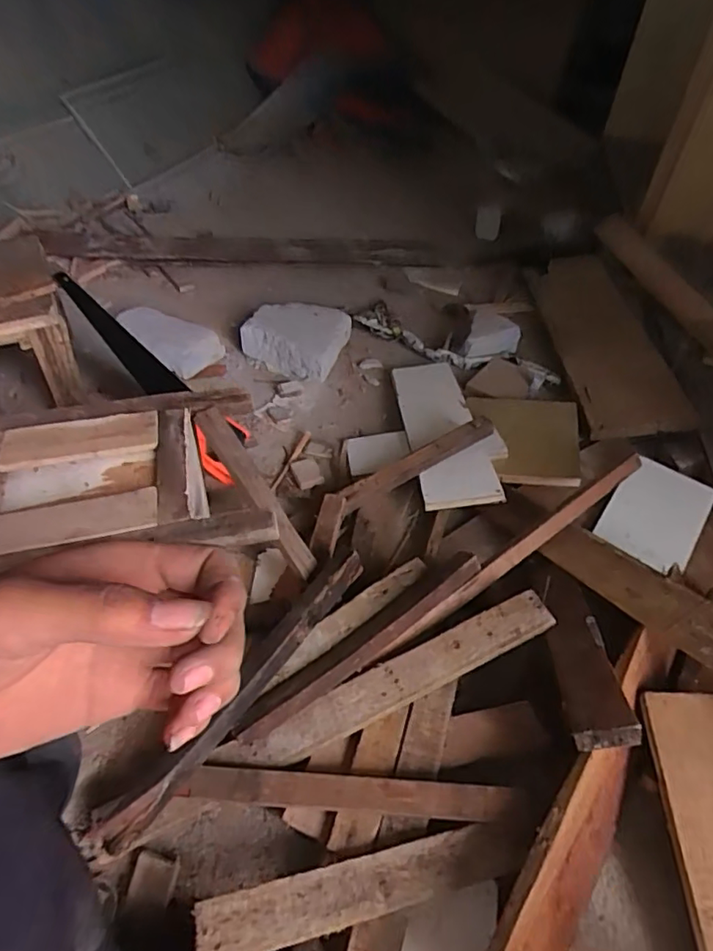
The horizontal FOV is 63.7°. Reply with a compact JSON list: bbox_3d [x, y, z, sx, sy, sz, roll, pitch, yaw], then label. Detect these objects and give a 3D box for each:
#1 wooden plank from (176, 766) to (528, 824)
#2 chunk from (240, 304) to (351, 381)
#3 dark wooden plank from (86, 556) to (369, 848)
[{"bbox_3d":[-0.003,0.333,0.598,0.347,0.035,0.031,4,45,2],"label":"wooden plank"},{"bbox_3d":[-0.121,-0.298,1.230,0.220,0.071,0.183,24,49,20],"label":"chunk"},{"bbox_3d":[-0.124,0.231,0.650,0.034,0.038,0.395,29,50,24],"label":"dark wooden plank"}]

